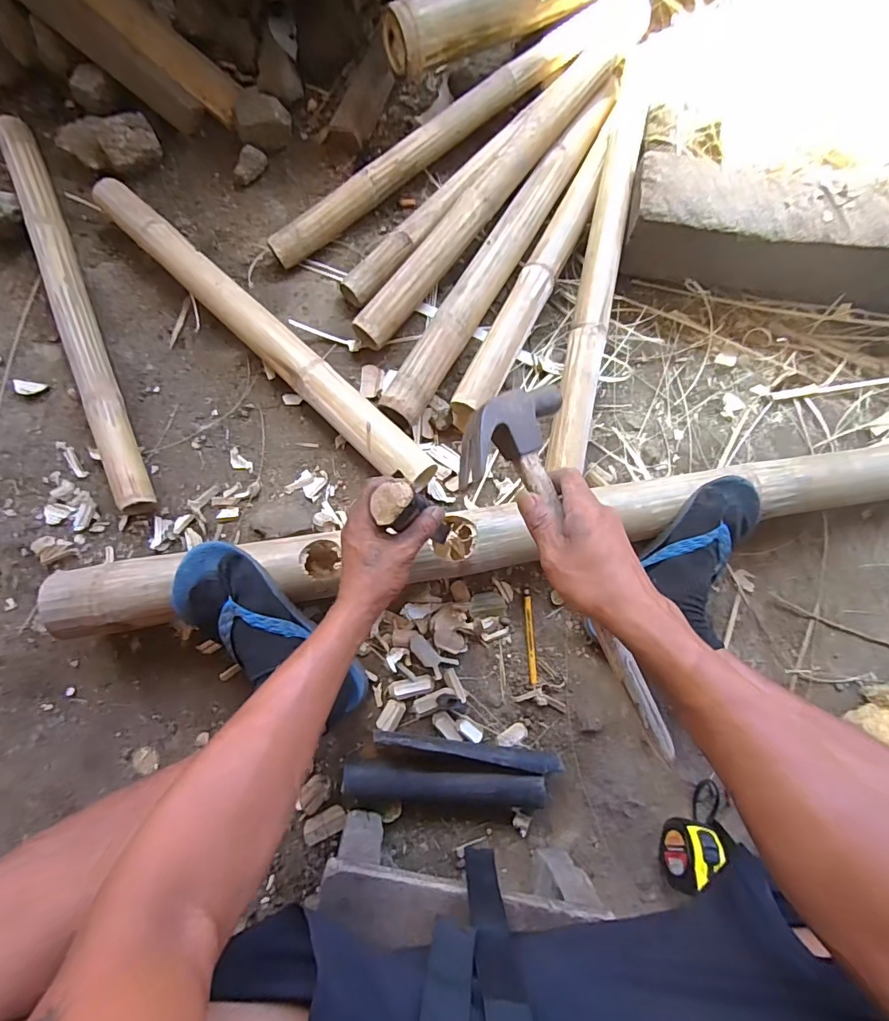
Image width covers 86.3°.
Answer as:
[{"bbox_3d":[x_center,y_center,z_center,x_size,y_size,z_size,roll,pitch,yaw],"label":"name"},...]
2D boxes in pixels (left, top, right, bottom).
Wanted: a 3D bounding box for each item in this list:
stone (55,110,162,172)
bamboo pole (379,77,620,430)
[{"bbox_3d":[-0.518,-0.558,0.732,0.151,0.056,0.076,-7,84,-5],"label":"stone"},{"bbox_3d":[0.093,-0.384,0.682,0.057,0.056,0.626,31,82,0],"label":"bamboo pole"}]

